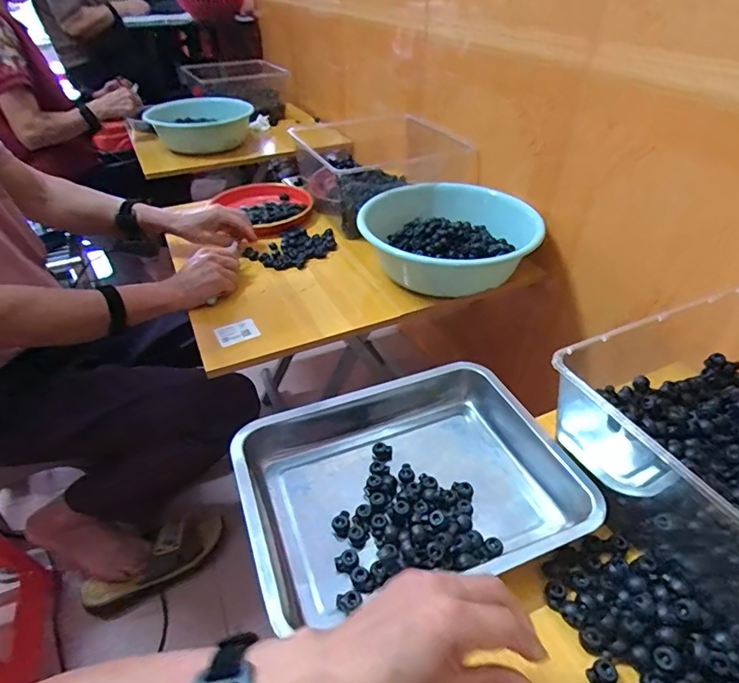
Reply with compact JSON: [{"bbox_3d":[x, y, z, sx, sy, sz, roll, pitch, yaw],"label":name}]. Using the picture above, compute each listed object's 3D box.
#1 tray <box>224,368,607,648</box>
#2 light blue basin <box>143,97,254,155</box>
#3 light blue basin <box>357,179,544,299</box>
[{"bbox_3d":[0.041,0.139,0.493,0.319,0.048,0.241,-17,41,-16],"label":"tray"},{"bbox_3d":[-0.528,-0.689,1.527,0.312,0.109,0.271,-17,41,-19],"label":"light blue basin"},{"bbox_3d":[0.136,-0.189,0.848,0.280,0.094,0.261,-1,38,0],"label":"light blue basin"}]

